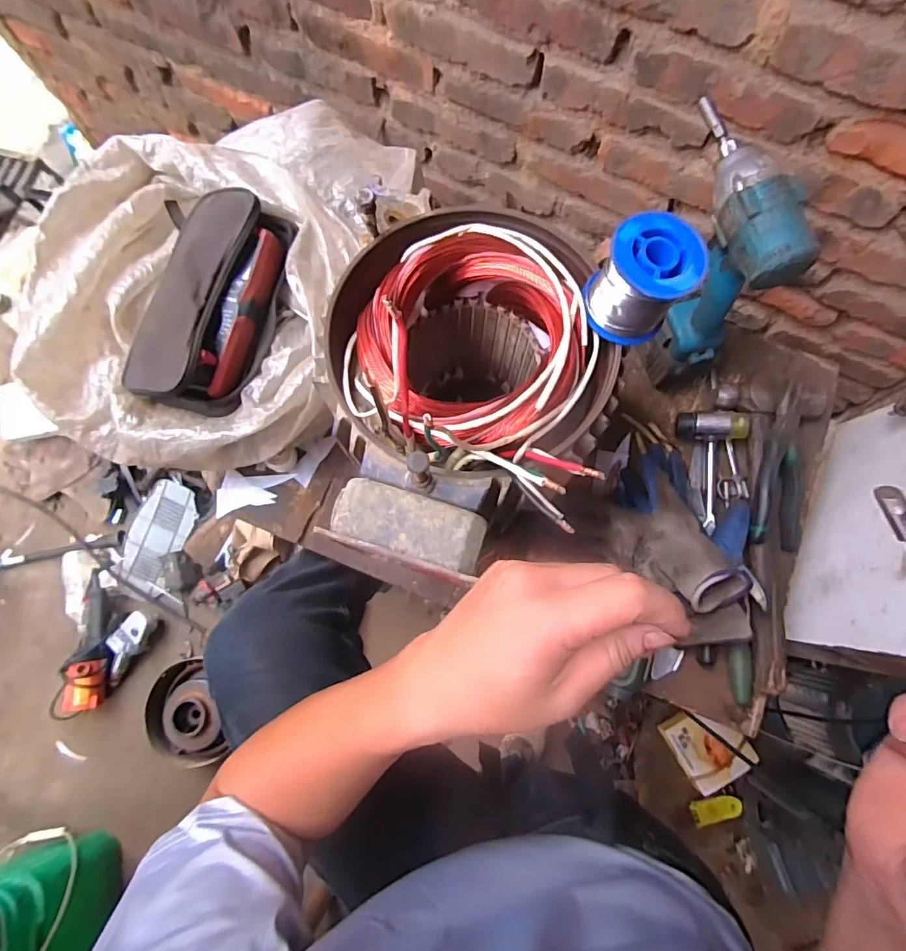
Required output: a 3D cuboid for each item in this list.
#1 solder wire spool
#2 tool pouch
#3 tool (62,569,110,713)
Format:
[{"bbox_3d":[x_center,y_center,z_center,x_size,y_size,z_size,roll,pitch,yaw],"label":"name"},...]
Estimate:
[{"bbox_3d":[0.131,-0.134,0.352,0.061,0.063,0.062,43,80,9],"label":"solder wire spool"},{"bbox_3d":[-0.273,-0.188,0.534,0.162,0.067,0.227,15,77,3],"label":"tool pouch"},{"bbox_3d":[-0.973,0.446,1.353,0.111,0.073,0.368,-2,77,-1],"label":"tool"}]

